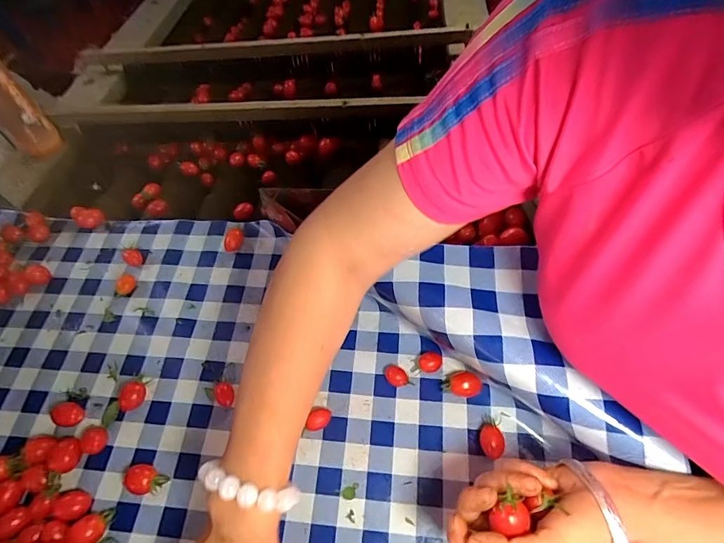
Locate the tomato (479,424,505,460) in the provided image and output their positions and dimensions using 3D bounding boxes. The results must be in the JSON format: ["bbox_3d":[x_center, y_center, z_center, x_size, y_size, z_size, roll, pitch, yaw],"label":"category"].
[{"bbox_3d":[0.128,0.167,0.403,0.022,0.016,0.029,-13,60,-3],"label":"tomato"}]

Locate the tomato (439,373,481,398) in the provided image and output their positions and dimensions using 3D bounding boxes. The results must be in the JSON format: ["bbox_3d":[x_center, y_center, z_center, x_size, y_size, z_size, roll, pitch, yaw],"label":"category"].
[{"bbox_3d":[0.104,0.120,0.430,0.039,0.019,0.024,-5,60,1],"label":"tomato"}]

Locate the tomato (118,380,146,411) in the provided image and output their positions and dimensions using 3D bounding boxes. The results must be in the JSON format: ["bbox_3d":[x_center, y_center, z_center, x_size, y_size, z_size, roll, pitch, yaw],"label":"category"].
[{"bbox_3d":[-0.253,0.137,0.450,0.030,0.018,0.027,-20,61,-7],"label":"tomato"}]

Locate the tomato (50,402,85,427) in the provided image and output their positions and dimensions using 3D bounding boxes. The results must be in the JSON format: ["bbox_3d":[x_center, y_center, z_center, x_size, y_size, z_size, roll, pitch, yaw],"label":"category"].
[{"bbox_3d":[-0.316,0.155,0.443,0.028,0.023,0.024,15,62,13],"label":"tomato"}]

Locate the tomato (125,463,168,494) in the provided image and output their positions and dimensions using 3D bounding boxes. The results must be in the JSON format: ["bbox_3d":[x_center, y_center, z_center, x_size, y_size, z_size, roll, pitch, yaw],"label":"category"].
[{"bbox_3d":[-0.213,0.207,0.407,0.037,0.021,0.026,5,61,7],"label":"tomato"}]

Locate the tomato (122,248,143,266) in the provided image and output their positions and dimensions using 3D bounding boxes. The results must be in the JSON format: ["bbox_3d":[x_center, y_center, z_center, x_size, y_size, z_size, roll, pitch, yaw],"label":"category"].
[{"bbox_3d":[-0.303,-0.018,0.544,0.028,0.016,0.021,39,70,23],"label":"tomato"}]

